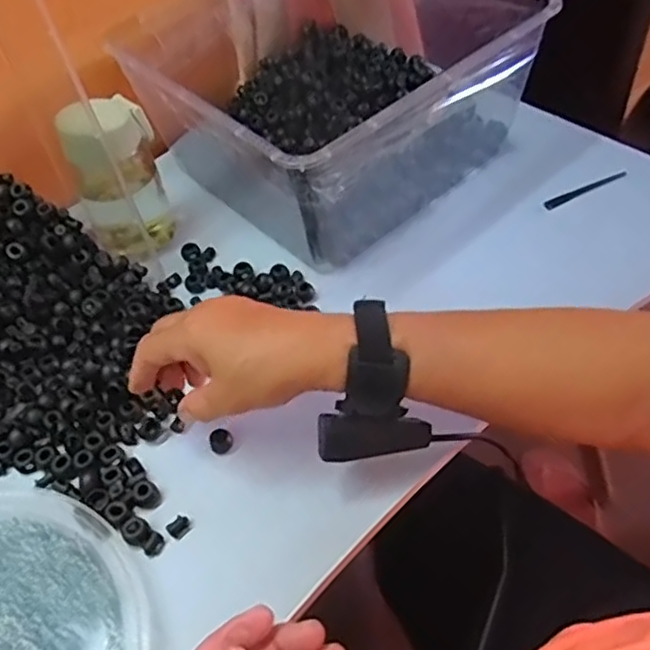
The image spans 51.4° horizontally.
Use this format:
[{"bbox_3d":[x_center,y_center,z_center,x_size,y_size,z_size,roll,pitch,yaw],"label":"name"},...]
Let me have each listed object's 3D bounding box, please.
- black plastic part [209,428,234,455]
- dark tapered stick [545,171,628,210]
[{"bbox_3d":[-0.073,0.081,0.475,0.016,0.011,0.015,-3,50,4],"label":"black plastic part"},{"bbox_3d":[0.242,-0.126,0.625,0.084,0.005,0.009,-22,51,-12],"label":"dark tapered stick"}]

